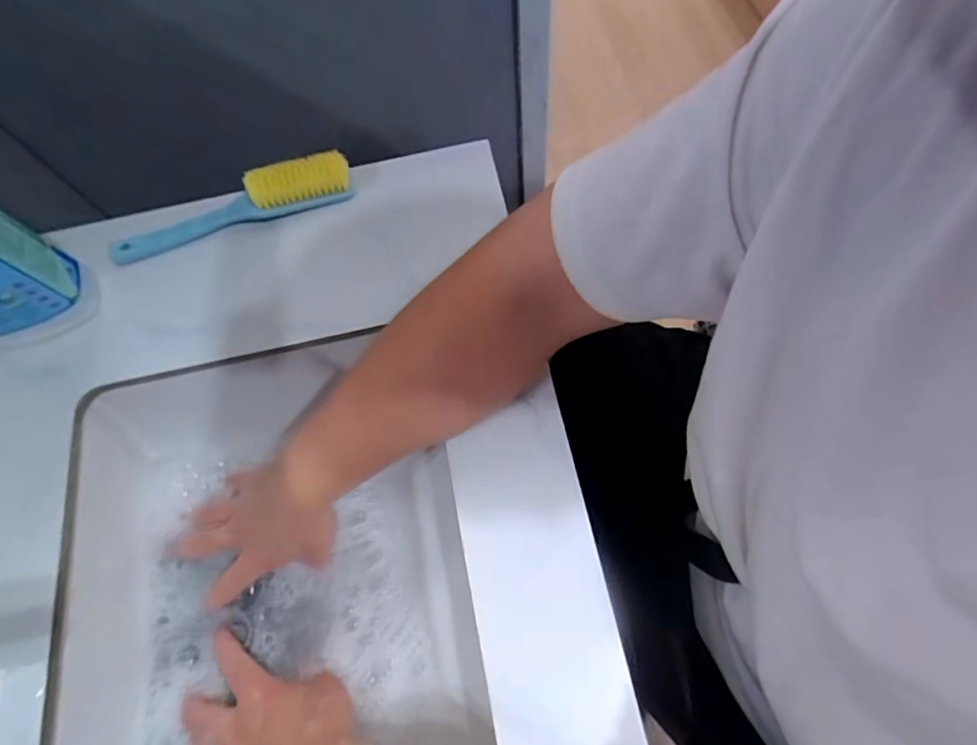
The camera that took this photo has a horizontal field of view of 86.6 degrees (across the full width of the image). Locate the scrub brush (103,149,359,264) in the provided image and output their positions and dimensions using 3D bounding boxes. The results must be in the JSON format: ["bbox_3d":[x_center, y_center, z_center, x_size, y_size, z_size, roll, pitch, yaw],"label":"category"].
[{"bbox_3d":[-0.237,-0.152,0.469,0.227,0.034,0.040,-17,67,-2],"label":"scrub brush"}]

